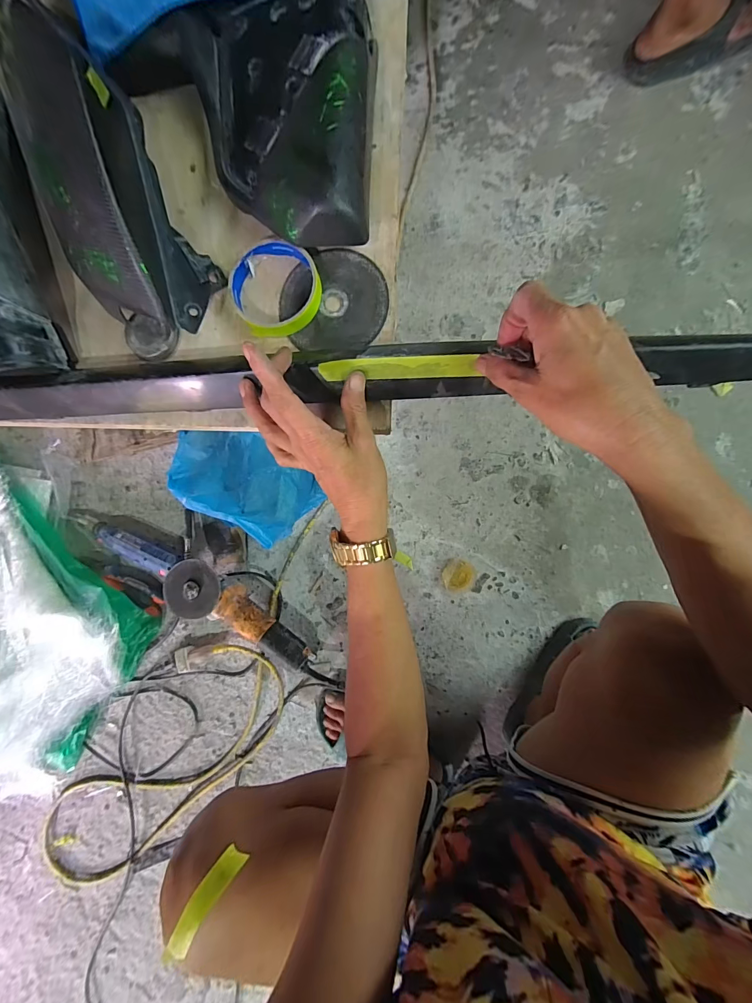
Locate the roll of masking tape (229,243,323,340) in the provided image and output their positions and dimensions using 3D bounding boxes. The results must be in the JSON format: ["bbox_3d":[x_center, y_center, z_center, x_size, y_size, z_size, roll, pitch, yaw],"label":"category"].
[{"bbox_3d":[-0.093,-0.199,0.350,0.082,0.019,0.081,0,86,5],"label":"roll of masking tape"}]

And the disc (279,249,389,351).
[{"bbox_3d":[-0.041,-0.192,0.358,0.101,0.006,0.094,0,86,5],"label":"disc"}]

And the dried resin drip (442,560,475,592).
[{"bbox_3d":[0.154,0.138,0.696,0.057,0.011,0.057,0,86,5],"label":"dried resin drip"}]

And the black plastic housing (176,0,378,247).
[{"bbox_3d":[-0.088,-0.343,0.344,0.165,0.059,0.214,2,86,5],"label":"black plastic housing"}]

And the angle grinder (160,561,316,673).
[{"bbox_3d":[-0.253,0.224,0.692,0.283,0.094,0.102,41,91,6],"label":"angle grinder"}]

